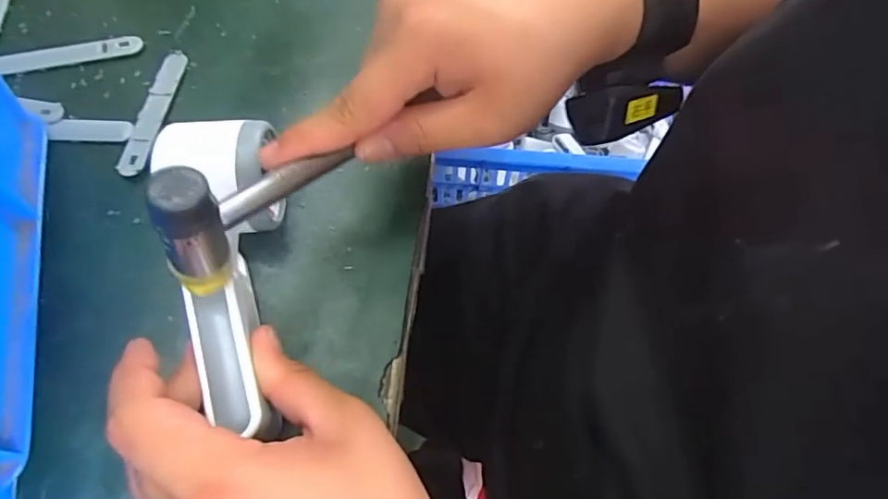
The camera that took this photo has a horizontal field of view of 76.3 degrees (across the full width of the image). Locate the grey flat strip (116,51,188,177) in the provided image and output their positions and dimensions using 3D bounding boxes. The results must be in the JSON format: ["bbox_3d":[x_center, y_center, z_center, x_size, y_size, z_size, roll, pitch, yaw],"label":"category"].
[{"bbox_3d":[-0.178,-0.086,0.347,0.017,0.006,0.094,6,65,-1],"label":"grey flat strip"}]

